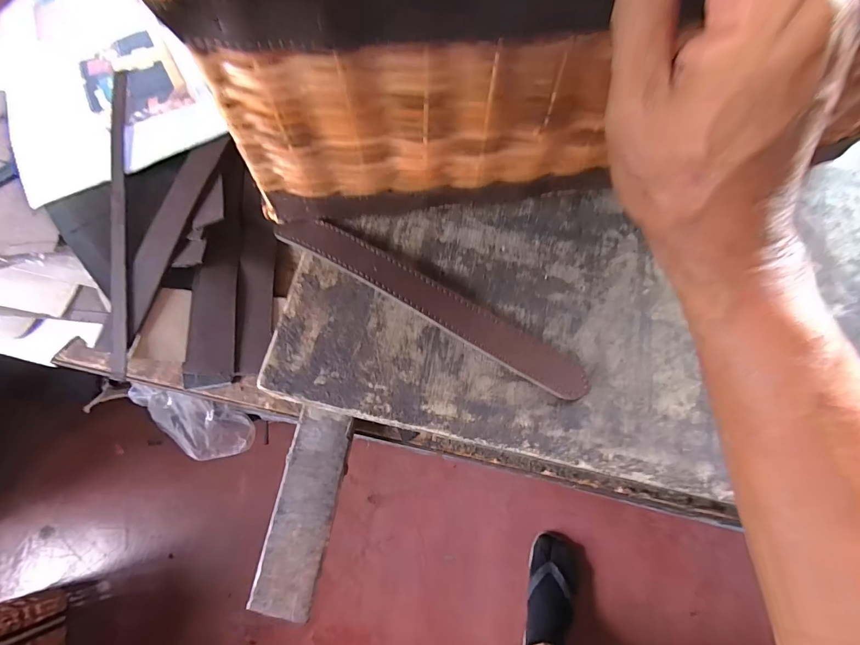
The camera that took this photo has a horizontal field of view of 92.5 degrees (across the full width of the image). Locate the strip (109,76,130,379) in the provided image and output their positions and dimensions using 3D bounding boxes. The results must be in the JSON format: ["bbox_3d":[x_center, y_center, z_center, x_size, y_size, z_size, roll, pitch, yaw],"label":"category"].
[{"bbox_3d":[-0.234,-0.086,0.312,0.012,0.009,0.261,-12,72,-3],"label":"strip"}]

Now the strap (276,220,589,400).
[{"bbox_3d":[-0.002,-0.015,0.269,0.222,0.011,0.022,30,71,7],"label":"strap"}]

